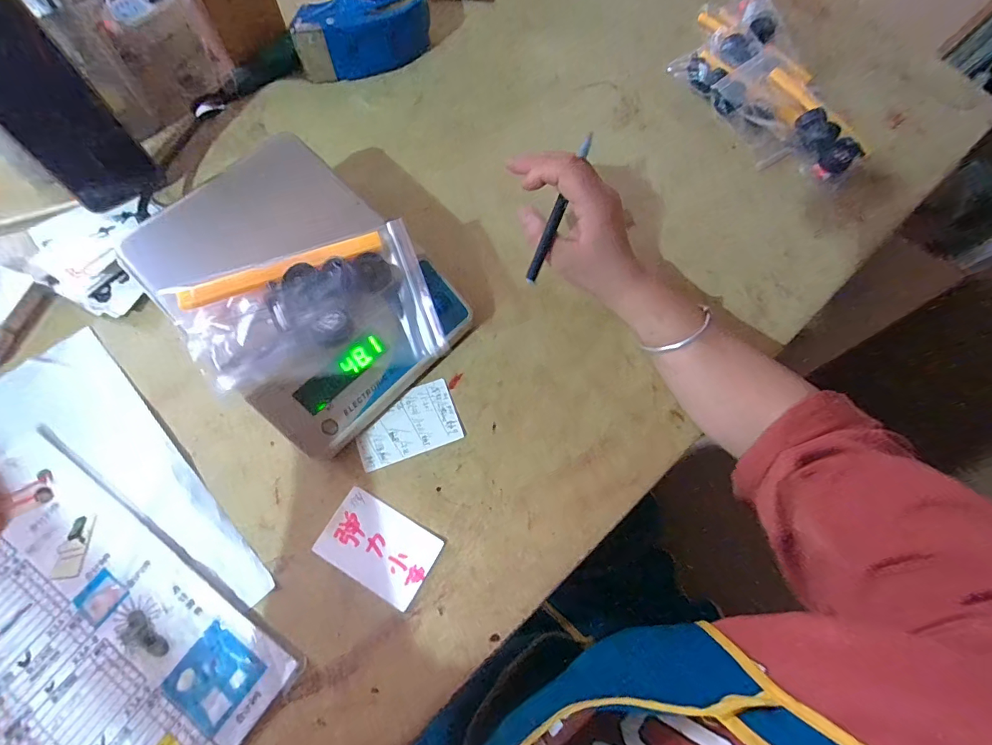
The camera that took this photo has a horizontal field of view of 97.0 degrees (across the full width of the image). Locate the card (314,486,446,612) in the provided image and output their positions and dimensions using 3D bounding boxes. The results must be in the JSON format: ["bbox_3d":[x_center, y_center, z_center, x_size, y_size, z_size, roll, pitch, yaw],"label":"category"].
[{"bbox_3d":[-0.095,0.141,0.357,0.089,0.004,0.059,30,72,6],"label":"card"}]

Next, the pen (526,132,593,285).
[{"bbox_3d":[0.051,-0.132,0.358,0.009,0.007,0.124,24,98,6],"label":"pen"}]

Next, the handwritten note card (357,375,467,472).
[{"bbox_3d":[-0.079,0.045,0.390,0.090,0.004,0.057,-19,74,-10],"label":"handwritten note card"}]

